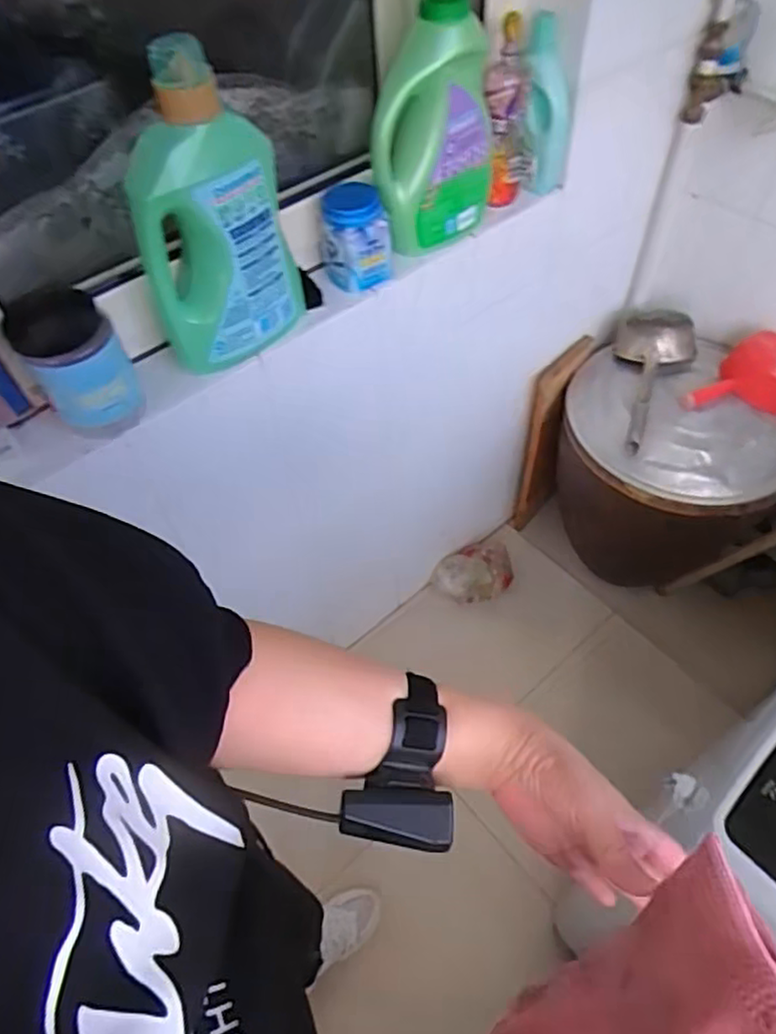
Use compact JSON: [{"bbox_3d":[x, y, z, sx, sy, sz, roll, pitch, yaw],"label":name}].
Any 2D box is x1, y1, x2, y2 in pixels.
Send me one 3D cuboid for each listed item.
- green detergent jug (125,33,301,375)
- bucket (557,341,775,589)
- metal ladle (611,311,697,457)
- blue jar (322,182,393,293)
[{"bbox_3d":[-0.202,-0.327,0.735,0.166,0.342,0.117,-14,53,-5],"label":"green detergent jug"},{"bbox_3d":[0.623,-0.074,1.537,0.457,0.539,0.401,11,55,13],"label":"bucket"},{"bbox_3d":[0.540,-0.301,1.353,0.169,0.095,0.359,15,56,16],"label":"metal ladle"},{"bbox_3d":[-0.043,-0.392,0.920,0.082,0.120,0.078,-3,53,4],"label":"blue jar"}]

